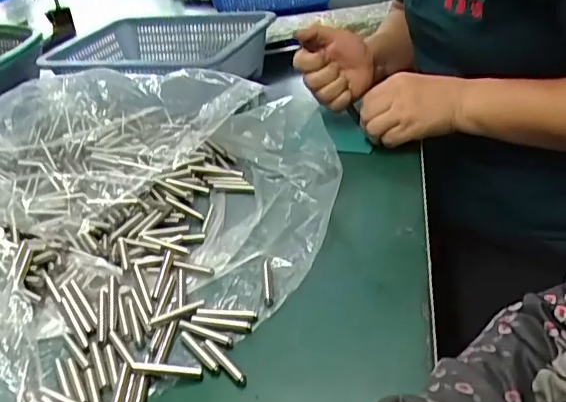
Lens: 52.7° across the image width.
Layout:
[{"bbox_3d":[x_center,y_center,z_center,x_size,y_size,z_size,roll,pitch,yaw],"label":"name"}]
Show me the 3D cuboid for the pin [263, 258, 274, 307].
[{"bbox_3d":[-0.012,0.067,0.469,0.007,0.004,0.055,-8,31,2],"label":"pin"}]

